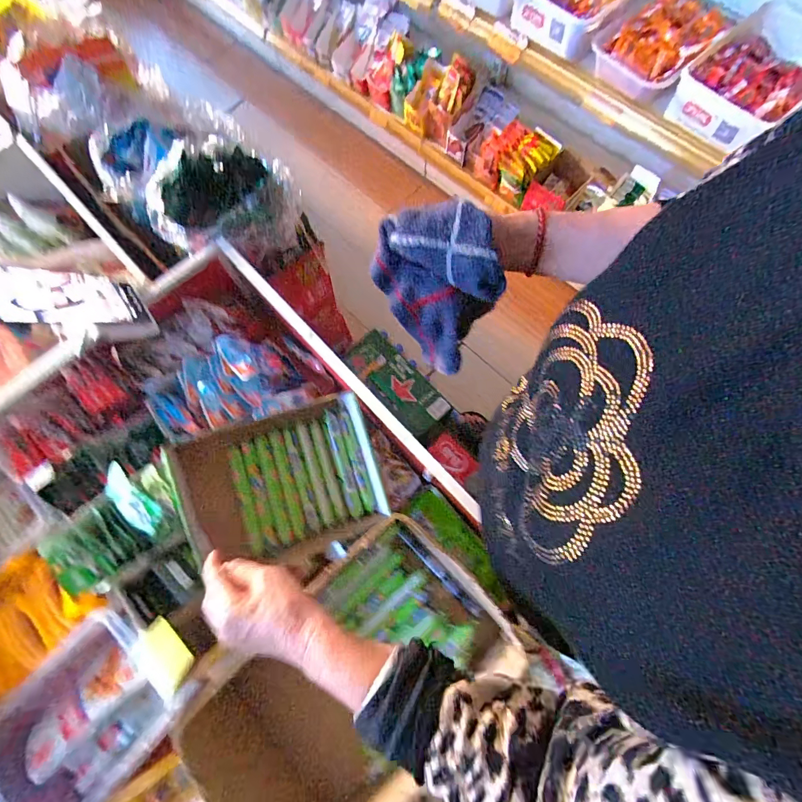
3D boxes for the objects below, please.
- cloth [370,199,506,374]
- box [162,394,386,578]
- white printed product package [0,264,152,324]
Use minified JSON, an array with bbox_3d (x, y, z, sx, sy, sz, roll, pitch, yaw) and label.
[{"bbox_3d":[0.034,-0.118,0.397,0.118,0.118,0.091,42,78,12],"label":"cloth"},{"bbox_3d":[-0.159,0.108,0.541,0.246,0.049,0.197,-11,91,-26],"label":"box"},{"bbox_3d":[-0.415,-0.133,0.506,0.014,0.157,0.083,-40,80,29],"label":"white printed product package"}]

